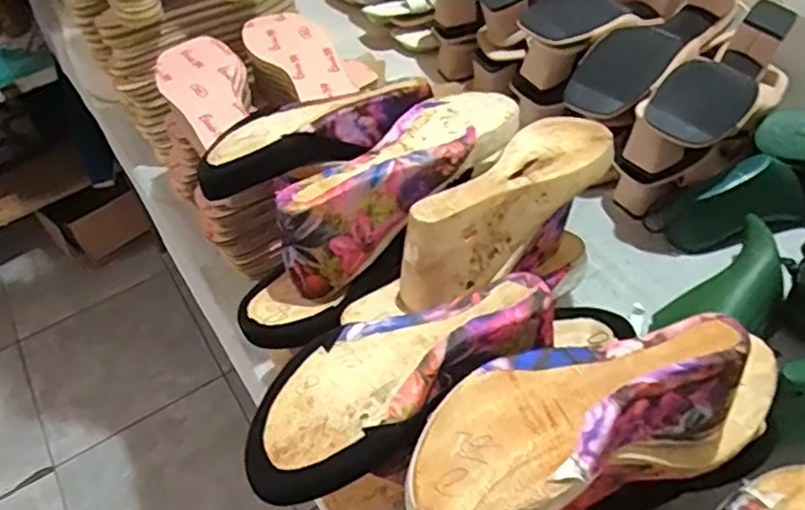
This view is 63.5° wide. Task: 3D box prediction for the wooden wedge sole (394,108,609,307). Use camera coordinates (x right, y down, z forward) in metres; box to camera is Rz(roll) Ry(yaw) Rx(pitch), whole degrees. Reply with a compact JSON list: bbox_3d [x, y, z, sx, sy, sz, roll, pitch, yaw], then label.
[{"bbox_3d":[0.089,-0.043,0.522,0.217,0.061,0.072,-36,54,-23],"label":"wooden wedge sole"}]

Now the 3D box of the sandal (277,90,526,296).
[{"bbox_3d":[0.005,-0.059,0.542,0.232,0.076,0.088,-36,55,-23],"label":"sandal"}]

